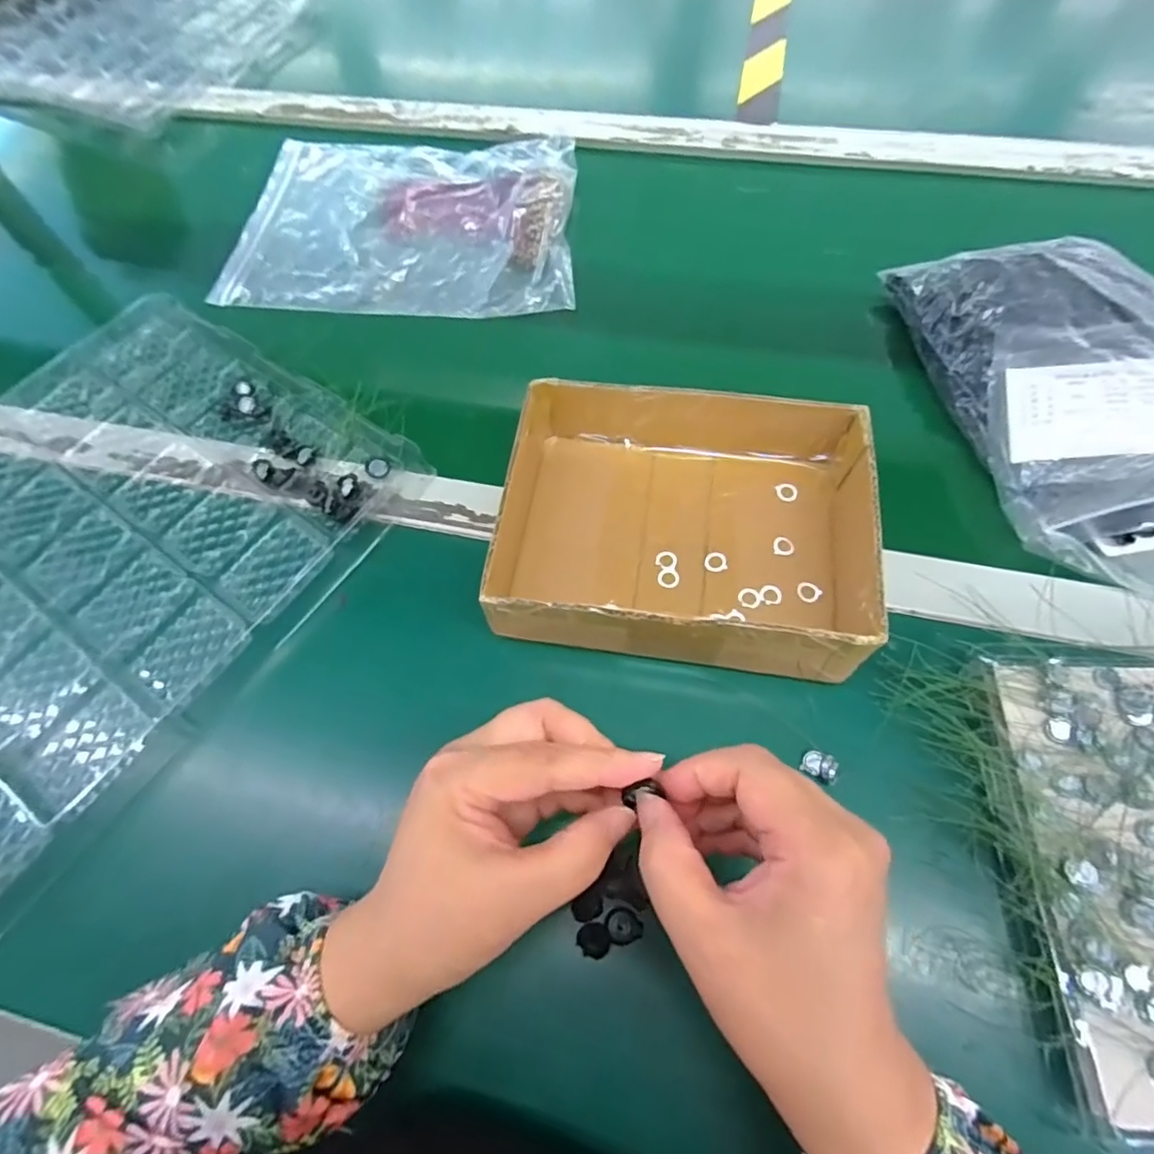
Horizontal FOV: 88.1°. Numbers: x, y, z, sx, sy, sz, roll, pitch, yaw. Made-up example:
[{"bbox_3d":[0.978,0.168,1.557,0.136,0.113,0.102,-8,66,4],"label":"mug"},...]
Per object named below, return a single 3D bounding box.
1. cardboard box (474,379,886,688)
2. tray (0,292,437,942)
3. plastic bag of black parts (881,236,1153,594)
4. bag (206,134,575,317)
[{"bbox_3d":[0.062,-0.032,0.355,0.204,0.058,0.157,7,63,7],"label":"cardboard box"},{"bbox_3d":[-0.357,0.008,0.384,0.317,0.030,0.438,31,68,18],"label":"tray"},{"bbox_3d":[0.335,-0.123,0.385,0.154,0.054,0.282,-9,62,-2],"label":"plastic bag of black parts"},{"bbox_3d":[-0.158,-0.331,0.540,0.316,0.037,0.245,1,62,4],"label":"bag"}]

